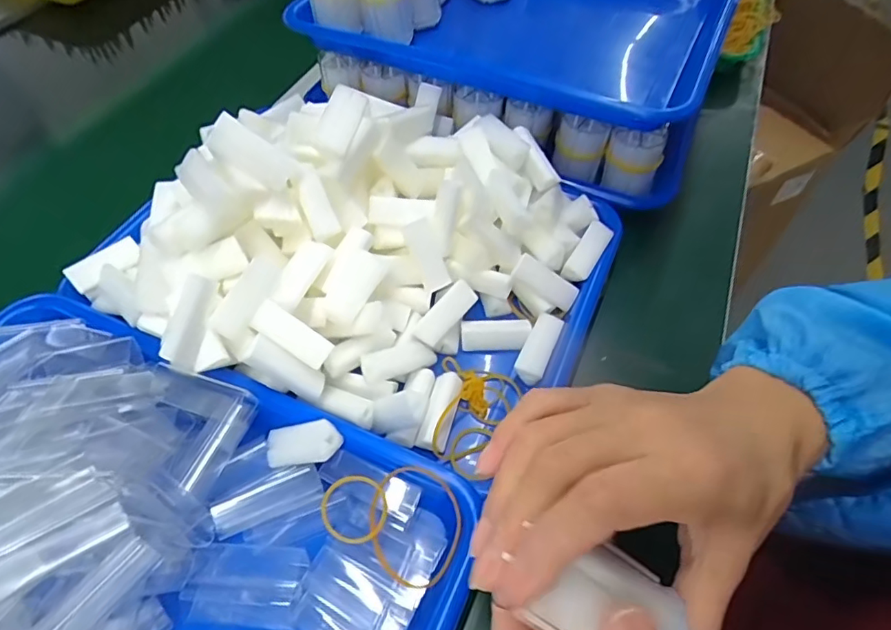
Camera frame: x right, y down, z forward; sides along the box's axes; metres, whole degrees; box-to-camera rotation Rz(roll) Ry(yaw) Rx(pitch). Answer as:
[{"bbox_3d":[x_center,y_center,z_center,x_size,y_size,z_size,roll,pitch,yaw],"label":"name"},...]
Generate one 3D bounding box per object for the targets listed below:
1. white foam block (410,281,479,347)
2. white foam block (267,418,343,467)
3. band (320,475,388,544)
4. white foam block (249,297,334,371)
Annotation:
[{"bbox_3d":[0.000,-0.001,0.341,0.047,0.012,0.014,-47,63,2],"label":"white foam block"},{"bbox_3d":[-0.078,0.069,0.281,0.046,0.012,0.020,-14,50,27],"label":"white foam block"},{"bbox_3d":[-0.046,0.098,0.267,0.034,0.004,0.032,13,63,7],"label":"band"},{"bbox_3d":[-0.085,0.011,0.292,0.045,0.010,0.015,37,58,-12],"label":"white foam block"}]

